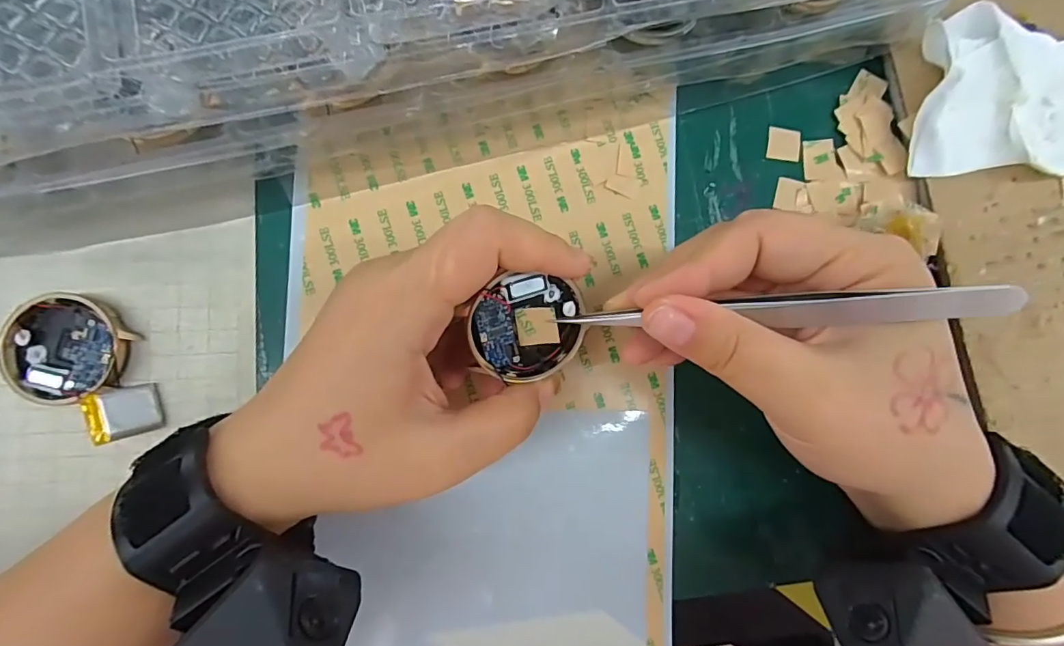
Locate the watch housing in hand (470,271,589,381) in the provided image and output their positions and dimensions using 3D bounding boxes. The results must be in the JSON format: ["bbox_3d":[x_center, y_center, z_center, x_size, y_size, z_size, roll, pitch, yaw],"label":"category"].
[{"bbox_3d":[-0.002,0.002,0.182,0.042,0.011,0.036,-14,109,-15],"label":"watch housing in hand"}]

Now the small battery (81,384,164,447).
[{"bbox_3d":[-0.162,0.036,0.196,0.004,0.024,0.019,-16,88,36],"label":"small battery"}]

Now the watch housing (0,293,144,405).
[{"bbox_3d":[-0.188,0.011,0.199,0.043,0.011,0.042,11,86,-3],"label":"watch housing"}]

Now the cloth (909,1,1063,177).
[{"bbox_3d":[0.227,-0.103,0.223,0.106,0.023,0.074,4,86,-4],"label":"cloth"}]

